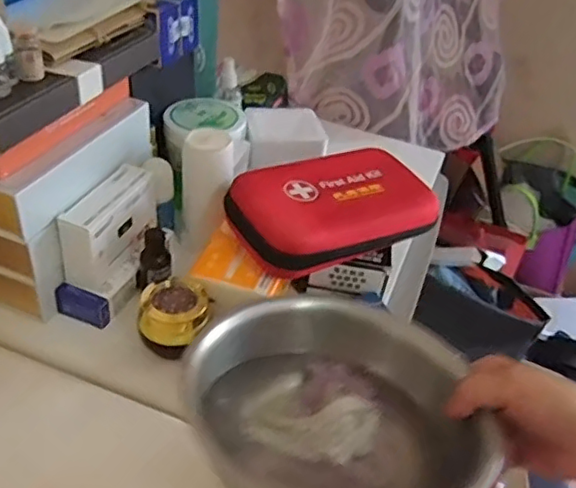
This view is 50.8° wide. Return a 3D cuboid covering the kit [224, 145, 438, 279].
[{"bbox_3d":[0.044,-0.038,0.622,0.204,0.047,0.136,-18,45,-27],"label":"kit"}]

